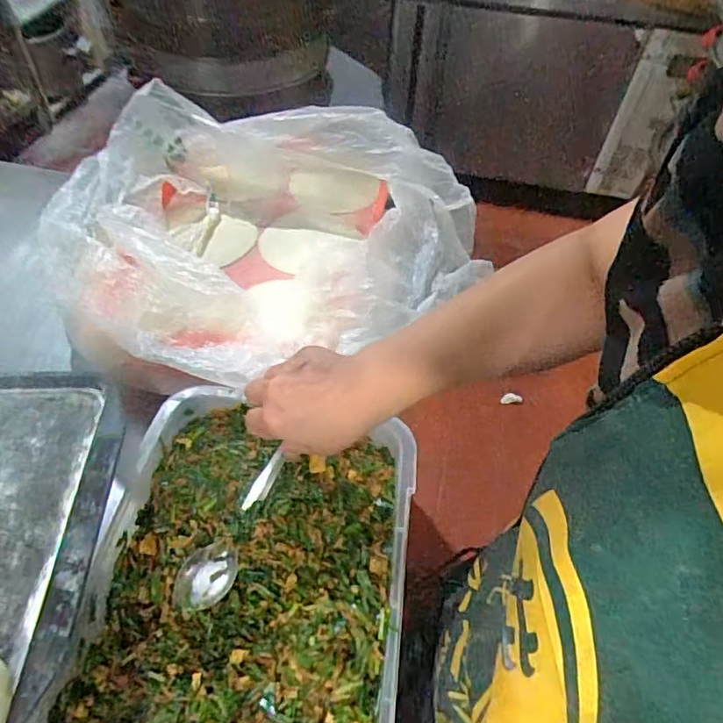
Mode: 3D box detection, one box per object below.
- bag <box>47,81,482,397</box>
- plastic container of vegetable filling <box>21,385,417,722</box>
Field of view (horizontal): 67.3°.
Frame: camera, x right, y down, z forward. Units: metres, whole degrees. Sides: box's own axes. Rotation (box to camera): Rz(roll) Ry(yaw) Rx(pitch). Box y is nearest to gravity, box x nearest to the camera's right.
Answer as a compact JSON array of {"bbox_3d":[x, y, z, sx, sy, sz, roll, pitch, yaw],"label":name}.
[{"bbox_3d":[-0.125,-0.158,0.650,0.445,0.111,0.420,24,54,16],"label":"bag"},{"bbox_3d":[-0.089,0.187,0.438,0.243,0.082,0.353,7,51,3],"label":"plastic container of vegetable filling"}]

